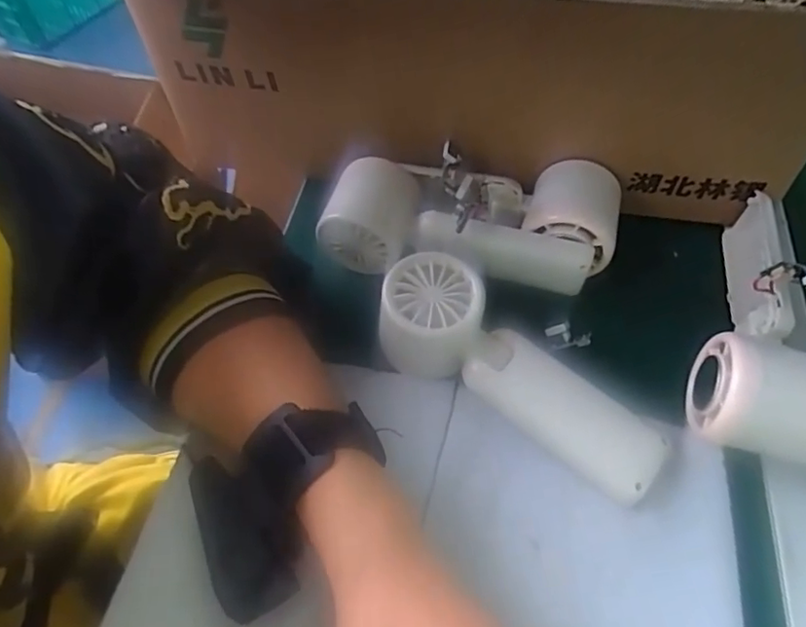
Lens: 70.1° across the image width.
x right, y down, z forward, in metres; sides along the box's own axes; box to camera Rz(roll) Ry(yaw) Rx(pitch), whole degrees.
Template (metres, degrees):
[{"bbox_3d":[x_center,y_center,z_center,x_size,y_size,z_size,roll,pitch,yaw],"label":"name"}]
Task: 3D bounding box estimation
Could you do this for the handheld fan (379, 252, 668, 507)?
[{"bbox_3d":[0.061,0.030,0.300,0.158,0.046,0.052,28,62,23],"label":"handheld fan"}]

